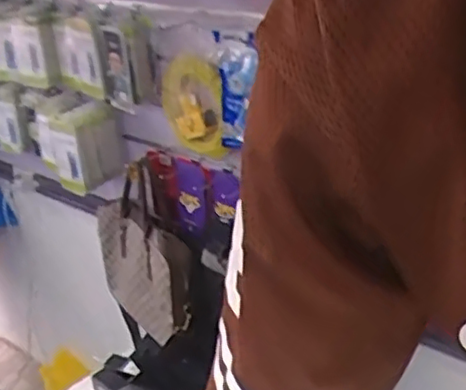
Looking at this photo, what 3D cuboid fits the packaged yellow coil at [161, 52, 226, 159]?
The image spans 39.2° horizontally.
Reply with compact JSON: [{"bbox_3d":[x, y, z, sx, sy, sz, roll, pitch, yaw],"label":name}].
[{"bbox_3d":[-0.072,-0.171,1.262,0.127,0.199,0.039,-3,8,21],"label":"packaged yellow coil"}]

